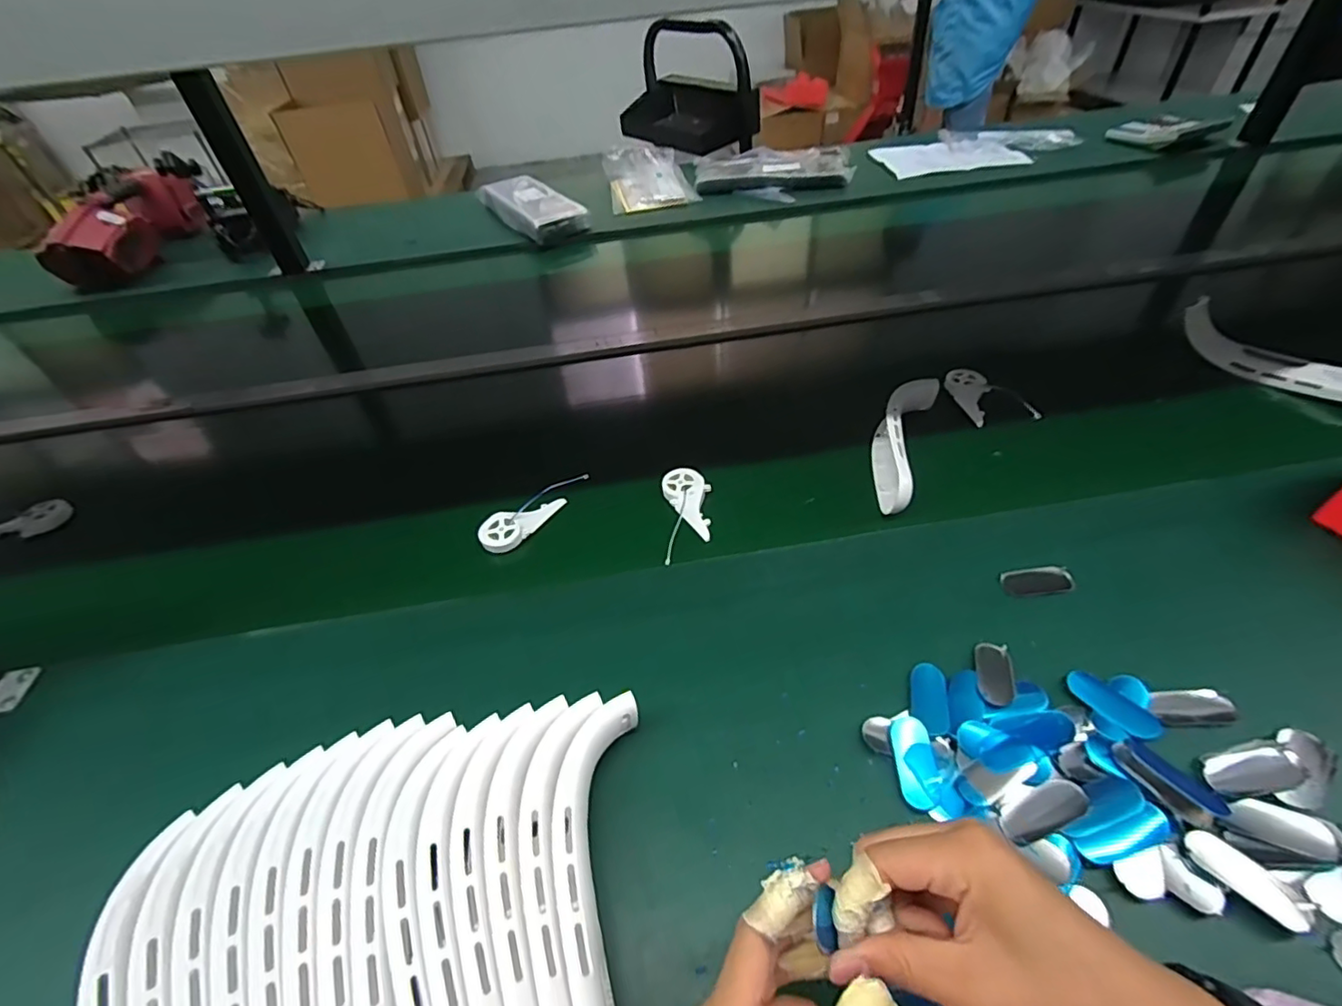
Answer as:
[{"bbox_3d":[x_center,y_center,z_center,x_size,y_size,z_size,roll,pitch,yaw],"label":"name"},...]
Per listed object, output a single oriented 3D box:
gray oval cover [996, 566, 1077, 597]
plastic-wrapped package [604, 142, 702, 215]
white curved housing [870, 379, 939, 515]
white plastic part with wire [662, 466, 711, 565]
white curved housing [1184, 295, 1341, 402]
[{"bbox_3d":[0.320,0.067,0.496,0.060,0.008,0.025,-5,45,0],"label":"gray oval cover"},{"bbox_3d":[-0.057,-0.727,1.265,0.179,0.038,0.278,-15,56,-3],"label":"plastic-wrapped package"},{"bbox_3d":[0.247,-0.068,0.616,0.051,0.062,0.193,16,48,19],"label":"white curved housing"},{"bbox_3d":[0.016,0.008,0.584,0.048,0.021,0.119,-2,45,2],"label":"white plastic part with wire"},{"bbox_3d":[0.709,-0.175,0.664,0.030,0.069,0.193,-30,50,-23],"label":"white curved housing"}]

